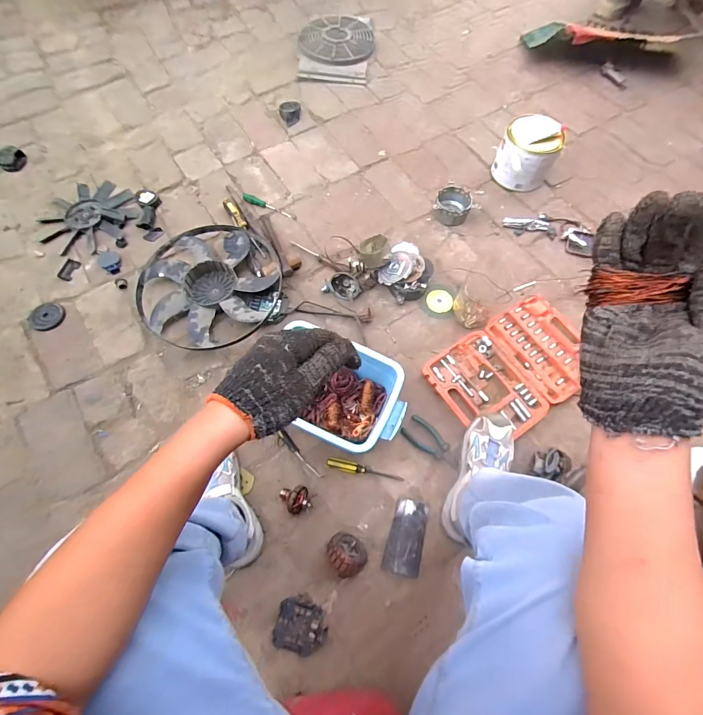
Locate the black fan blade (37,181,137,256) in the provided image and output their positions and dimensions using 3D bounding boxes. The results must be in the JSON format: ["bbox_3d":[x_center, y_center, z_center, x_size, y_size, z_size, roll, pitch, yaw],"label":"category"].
[{"bbox_3d":[-0.733,-0.401,1.084,0.227,0.042,0.244,0,67,0],"label":"black fan blade"}]

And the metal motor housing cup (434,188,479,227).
[{"bbox_3d":[0.300,-0.436,1.110,0.114,0.047,0.104,0,67,0],"label":"metal motor housing cup"}]

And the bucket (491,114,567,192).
[{"bbox_3d":[0.514,-0.594,1.118,0.156,0.148,0.133,-19,68,-8],"label":"bucket"}]

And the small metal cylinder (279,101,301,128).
[{"bbox_3d":[-0.202,-0.808,1.268,0.072,0.036,0.078,-9,67,-4],"label":"small metal cylinder"}]

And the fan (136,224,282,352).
[{"bbox_3d":[-0.363,-0.192,0.980,0.357,0.065,0.358,0,67,0],"label":"fan"}]

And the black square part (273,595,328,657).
[{"bbox_3d":[-0.092,0.503,0.721,0.095,0.023,0.086,16,68,6],"label":"black square part"}]

